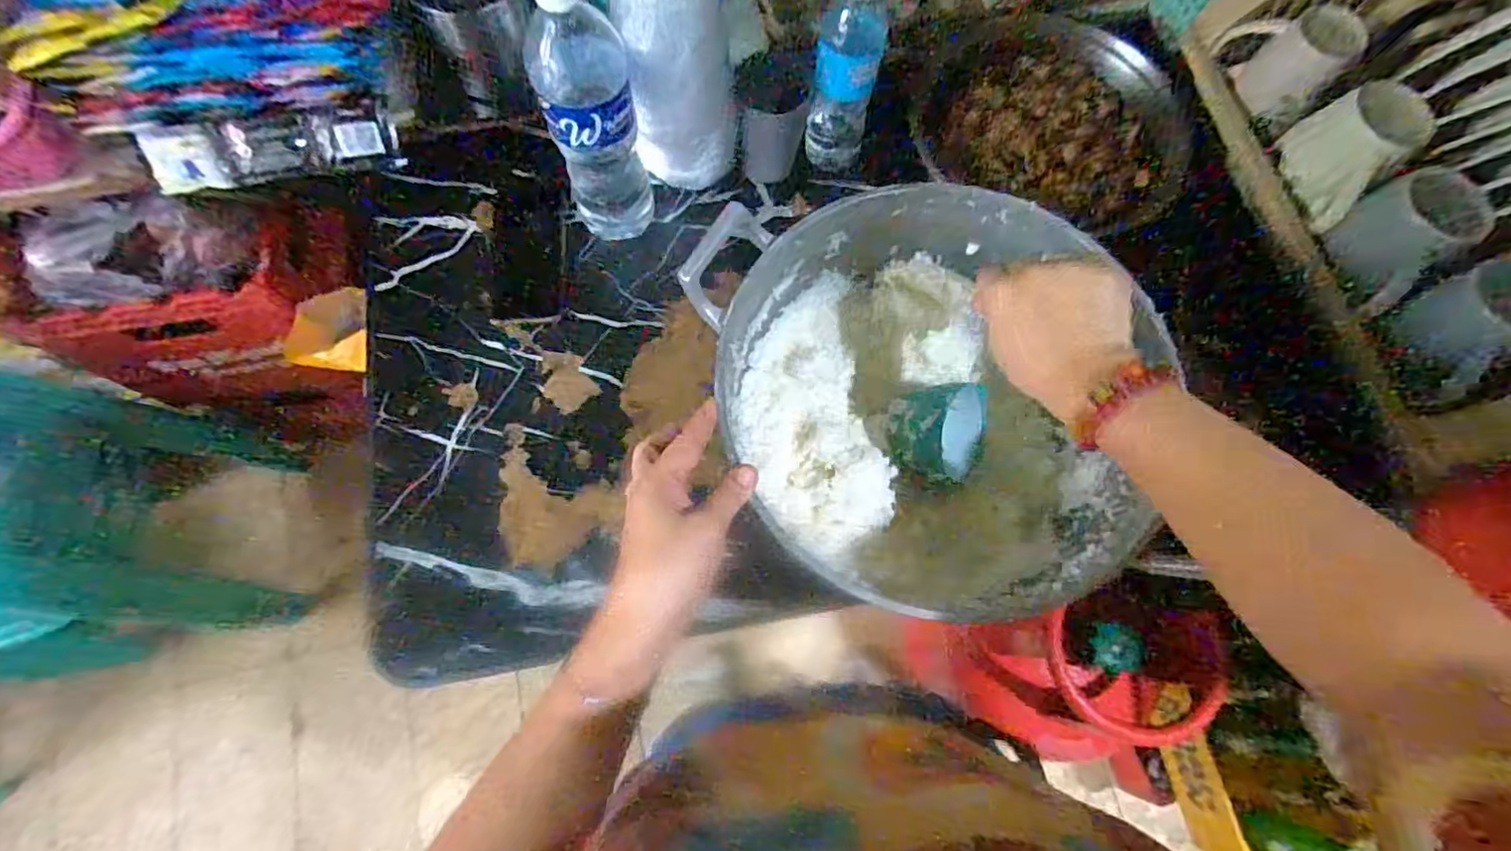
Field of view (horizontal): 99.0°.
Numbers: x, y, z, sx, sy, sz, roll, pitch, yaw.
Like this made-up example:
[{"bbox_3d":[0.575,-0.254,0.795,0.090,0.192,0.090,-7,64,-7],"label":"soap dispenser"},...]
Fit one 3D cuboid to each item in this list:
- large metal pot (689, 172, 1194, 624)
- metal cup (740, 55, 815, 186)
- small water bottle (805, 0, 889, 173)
[{"bbox_3d":[0.113,-0.017,0.508,0.264,0.178,0.278,0,72,-1],"label":"large metal pot"},{"bbox_3d":[0.018,-0.316,0.674,0.072,0.099,0.071,5,72,1],"label":"metal cup"},{"bbox_3d":[0.089,-0.344,0.635,0.062,0.190,0.064,13,72,3],"label":"small water bottle"}]

